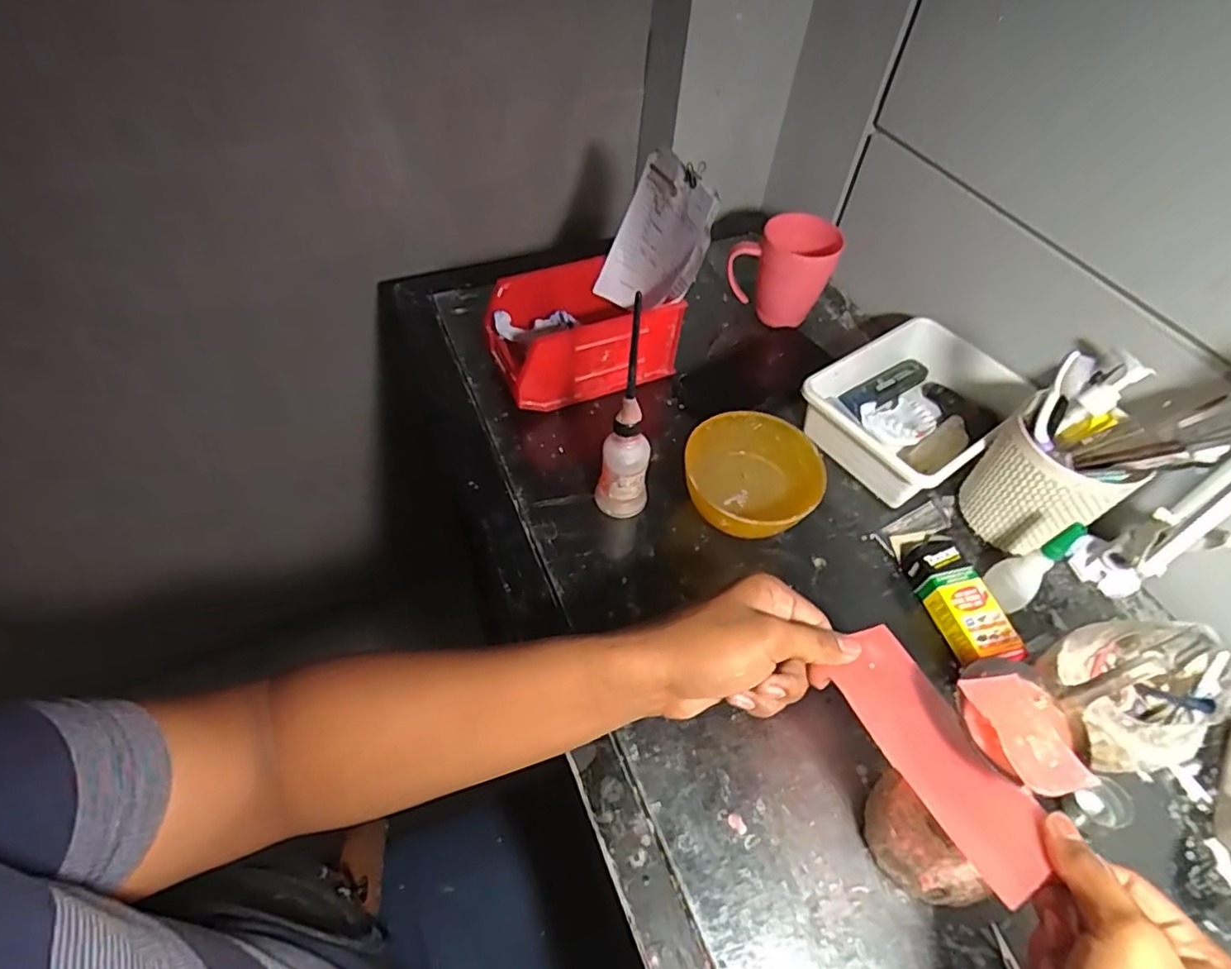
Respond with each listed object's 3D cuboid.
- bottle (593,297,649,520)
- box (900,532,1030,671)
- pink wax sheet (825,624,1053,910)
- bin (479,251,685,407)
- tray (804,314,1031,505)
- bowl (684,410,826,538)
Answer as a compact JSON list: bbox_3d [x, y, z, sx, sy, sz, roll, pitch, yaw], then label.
[{"bbox_3d":[0.009,-0.042,0.482,0.042,0.176,0.048,3,53,-2],"label":"bottle"},{"bbox_3d":[0.267,0.091,0.495,0.046,0.029,0.107,-10,54,-11],"label":"box"},{"bbox_3d":[0.180,0.145,0.350,0.068,0.007,0.141,-11,49,-31],"label":"pink wax sheet"},{"bbox_3d":[-0.034,-0.148,0.615,0.169,0.094,0.098,-20,57,-18],"label":"bin"},{"bbox_3d":[0.283,-0.069,0.596,0.190,0.060,0.143,-30,60,-23],"label":"tray"},{"bbox_3d":[0.111,0.000,0.525,0.108,0.068,0.109,2,53,-2],"label":"bowl"}]

